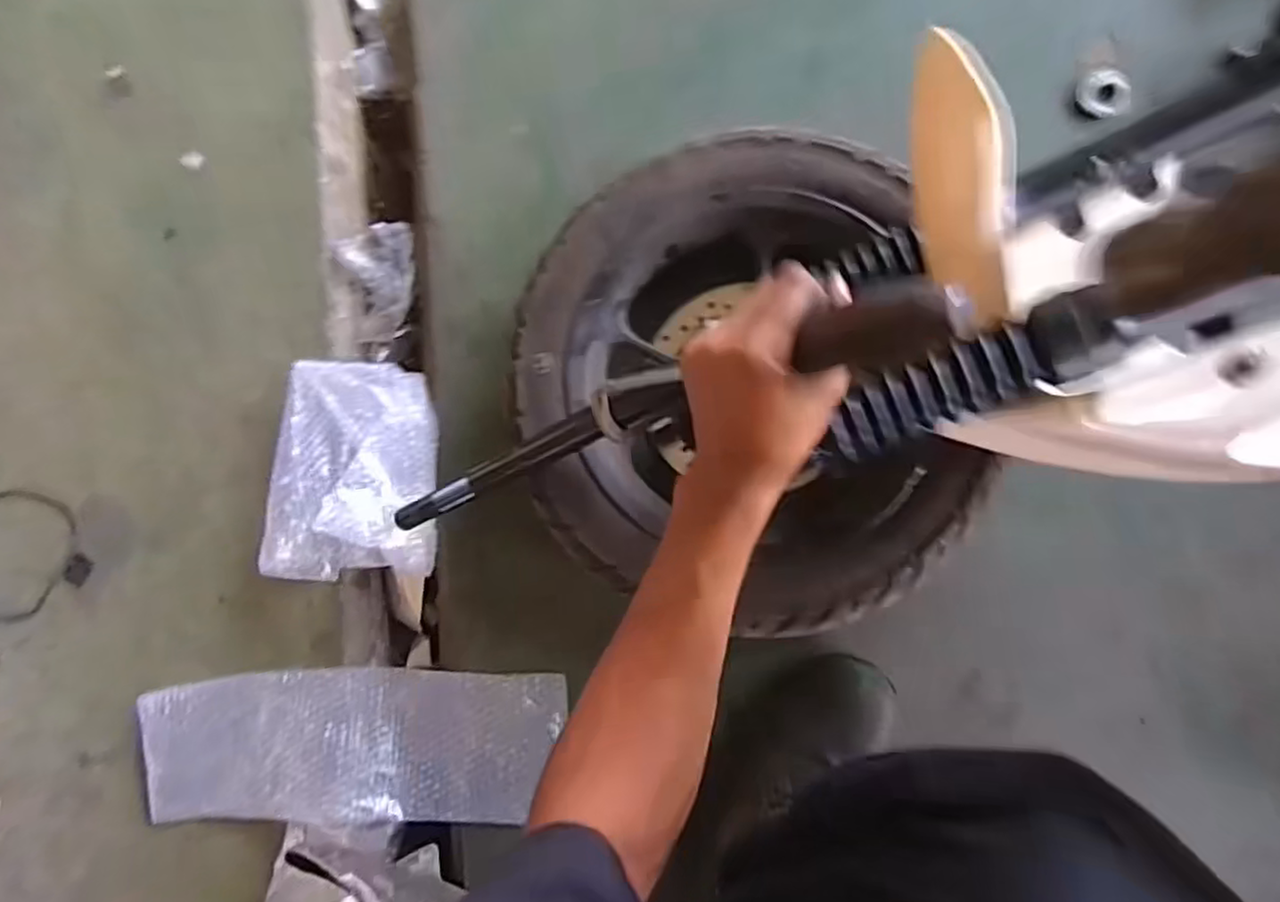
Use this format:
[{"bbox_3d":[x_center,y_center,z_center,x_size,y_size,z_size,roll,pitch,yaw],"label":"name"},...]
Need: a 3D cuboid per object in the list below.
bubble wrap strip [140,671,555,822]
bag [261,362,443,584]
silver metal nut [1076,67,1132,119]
[{"bbox_3d":[-0.308,0.313,0.698,0.449,0.025,0.150,-4,88,8],"label":"bubble wrap strip"},{"bbox_3d":[-0.300,0.021,0.702,0.156,0.066,0.226,3,89,9],"label":"bag"},{"bbox_3d":[0.442,-0.340,0.634,0.048,0.019,0.039,39,94,8],"label":"silver metal nut"}]

